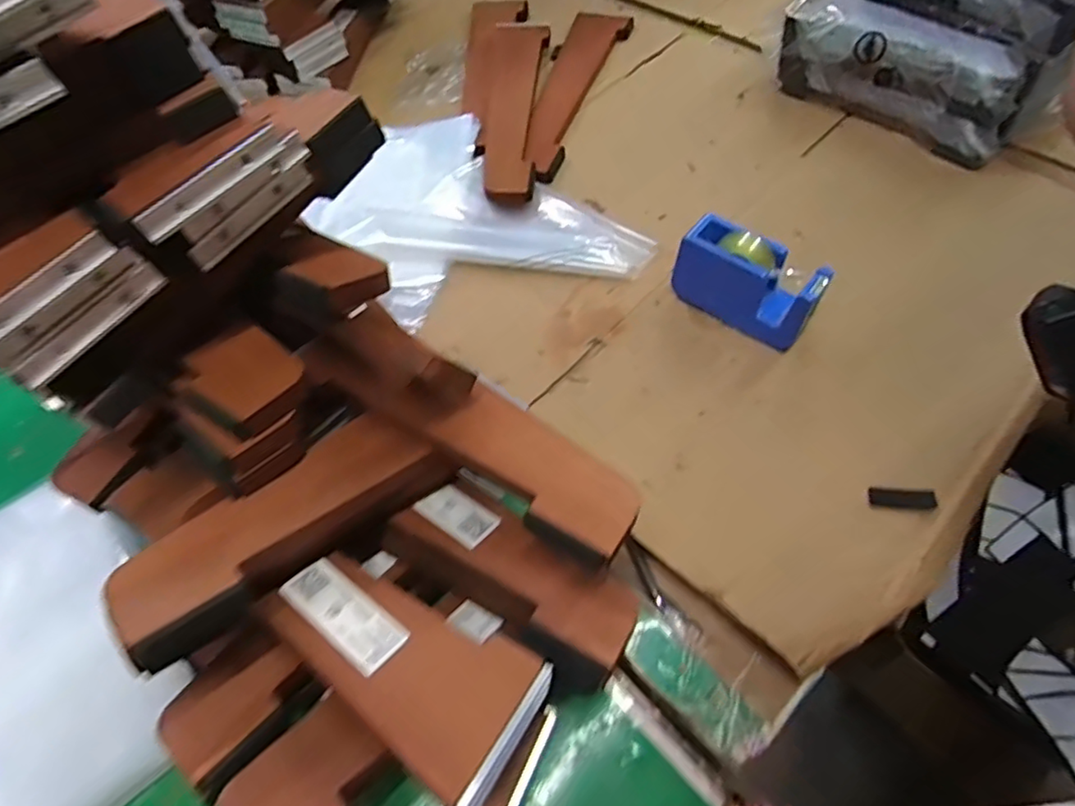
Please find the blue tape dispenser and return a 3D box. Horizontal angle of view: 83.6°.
[{"bbox_3d":[0.194,-0.110,0.560,0.130,0.090,0.051,36,67,22],"label":"blue tape dispenser"}]

